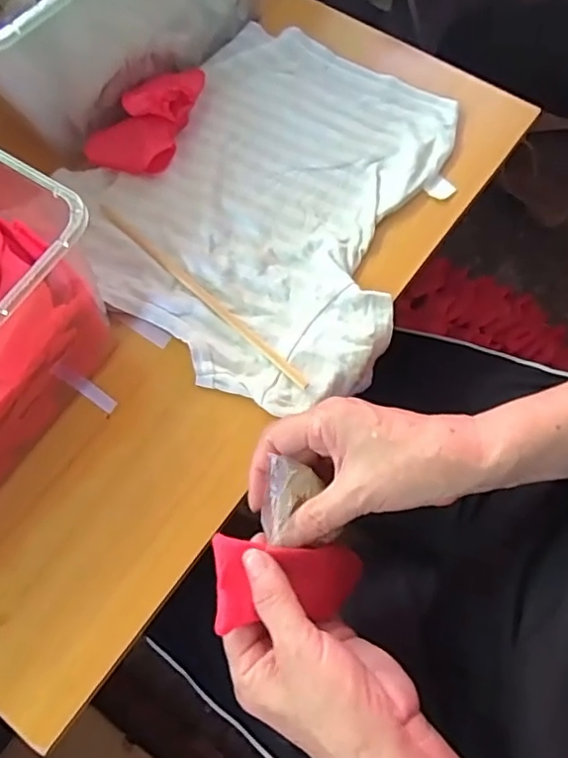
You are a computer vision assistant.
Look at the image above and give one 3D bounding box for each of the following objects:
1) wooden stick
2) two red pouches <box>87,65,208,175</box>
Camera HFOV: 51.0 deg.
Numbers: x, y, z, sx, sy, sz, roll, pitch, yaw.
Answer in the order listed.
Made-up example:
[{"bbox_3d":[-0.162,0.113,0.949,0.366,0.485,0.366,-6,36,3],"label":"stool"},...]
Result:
[{"bbox_3d":[-0.065,-0.068,0.448,0.222,0.004,0.009,41,75,16],"label":"wooden stick"},{"bbox_3d":[-0.104,-0.215,0.485,0.054,0.033,0.115,35,73,14],"label":"two red pouches"}]

